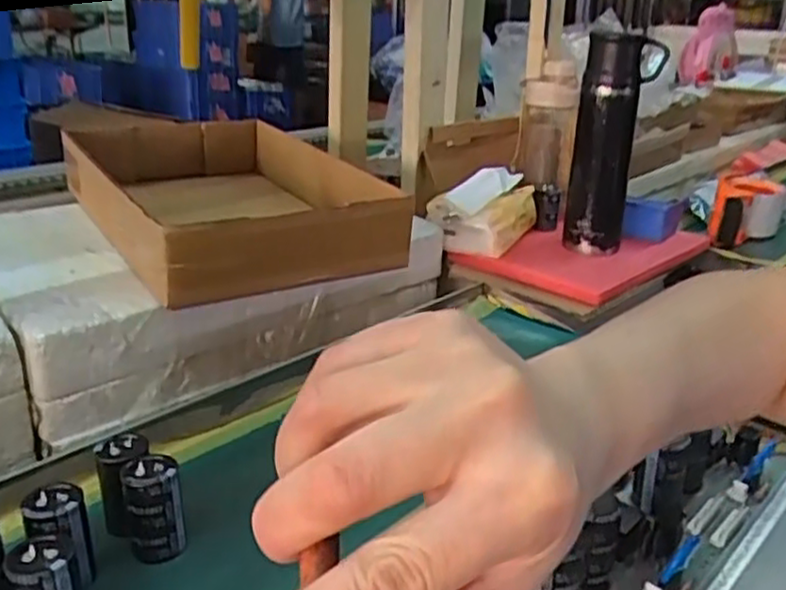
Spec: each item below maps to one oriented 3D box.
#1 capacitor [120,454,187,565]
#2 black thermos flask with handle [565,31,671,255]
[{"bbox_3d":[-0.132,0.118,0.408,0.029,0.055,0.028,-9,25,-26],"label":"capacitor"},{"bbox_3d":[0.239,-0.163,0.820,0.077,0.231,0.064,9,23,16],"label":"black thermos flask with handle"}]

